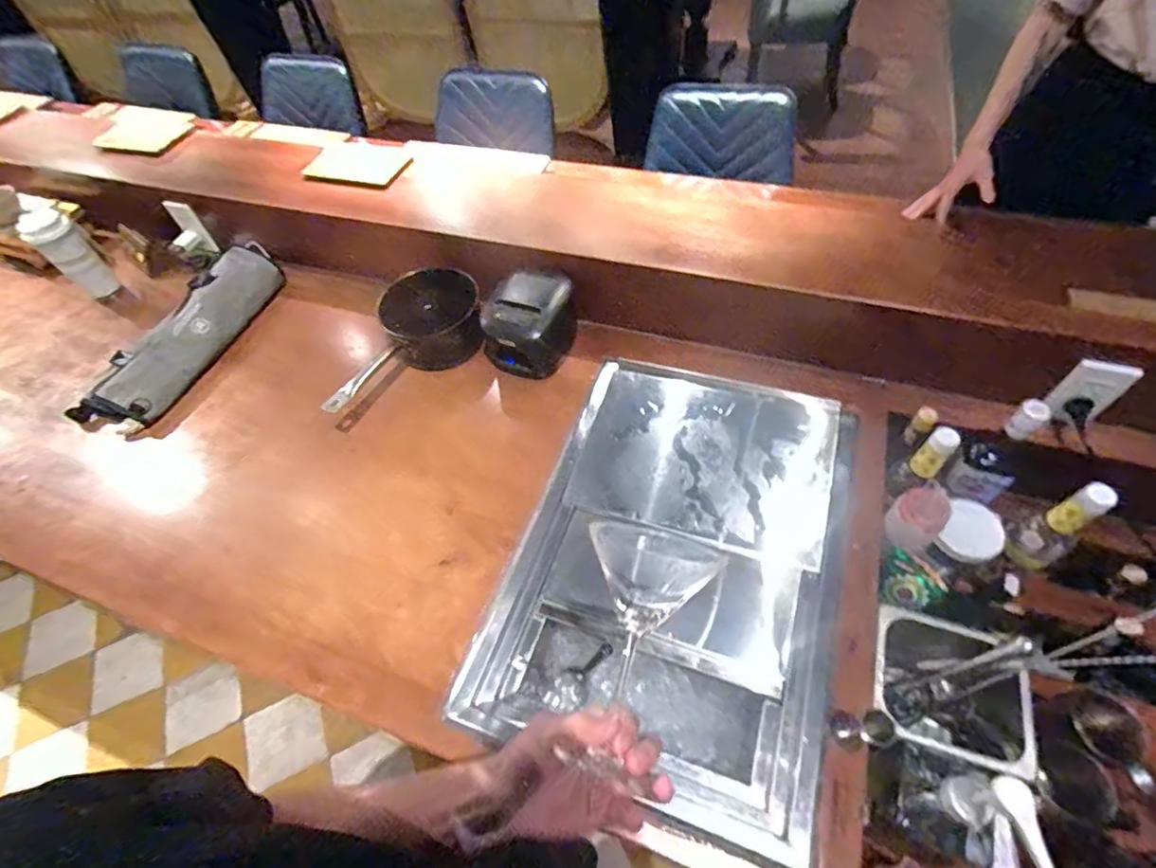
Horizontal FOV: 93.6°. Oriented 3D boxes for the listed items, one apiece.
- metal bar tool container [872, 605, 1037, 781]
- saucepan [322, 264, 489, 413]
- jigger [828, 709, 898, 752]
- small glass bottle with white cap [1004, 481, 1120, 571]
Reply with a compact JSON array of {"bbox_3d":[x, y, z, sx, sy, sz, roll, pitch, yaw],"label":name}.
[{"bbox_3d":[0.456,0.327,0.700,0.172,0.116,0.171,11,57,13],"label":"metal bar tool container"},{"bbox_3d":[-0.327,-0.165,0.996,0.337,0.123,0.176,-41,61,-21],"label":"saucepan"},{"bbox_3d":[0.312,0.323,0.600,0.038,0.085,0.045,-15,55,-5],"label":"jigger"},{"bbox_3d":[0.627,0.125,0.711,0.057,0.159,0.059,-25,56,-11],"label":"small glass bottle with white cap"}]

